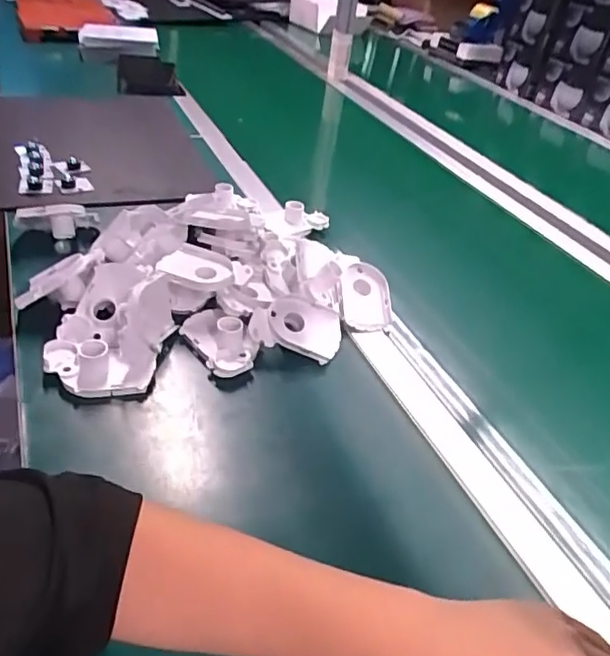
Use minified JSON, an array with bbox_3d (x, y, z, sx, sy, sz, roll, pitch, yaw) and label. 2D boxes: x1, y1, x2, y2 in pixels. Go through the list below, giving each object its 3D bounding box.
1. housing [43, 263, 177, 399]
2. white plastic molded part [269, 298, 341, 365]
[{"bbox_3d":[-0.199,-0.001,0.599,0.107,0.068,0.153,8,37,-1],"label":"housing"},{"bbox_3d":[0.000,0.001,0.642,0.084,0.016,0.064,20,62,-13],"label":"white plastic molded part"}]

